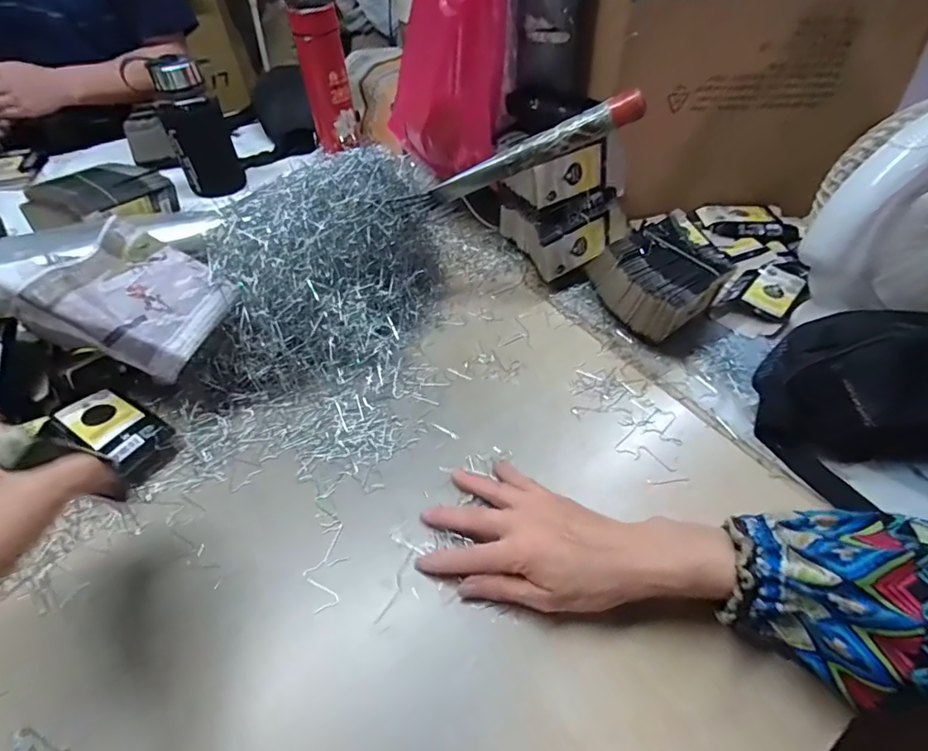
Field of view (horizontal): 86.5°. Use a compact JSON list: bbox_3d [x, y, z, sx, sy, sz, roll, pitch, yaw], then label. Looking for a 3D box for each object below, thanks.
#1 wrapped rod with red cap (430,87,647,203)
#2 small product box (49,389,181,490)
[{"bbox_3d":[0.066,-0.215,0.475,0.204,0.025,0.023,-17,41,21],"label":"wrapped rod with red cap"},{"bbox_3d":[-0.308,0.051,0.441,0.102,0.027,0.054,25,52,22],"label":"small product box"}]

